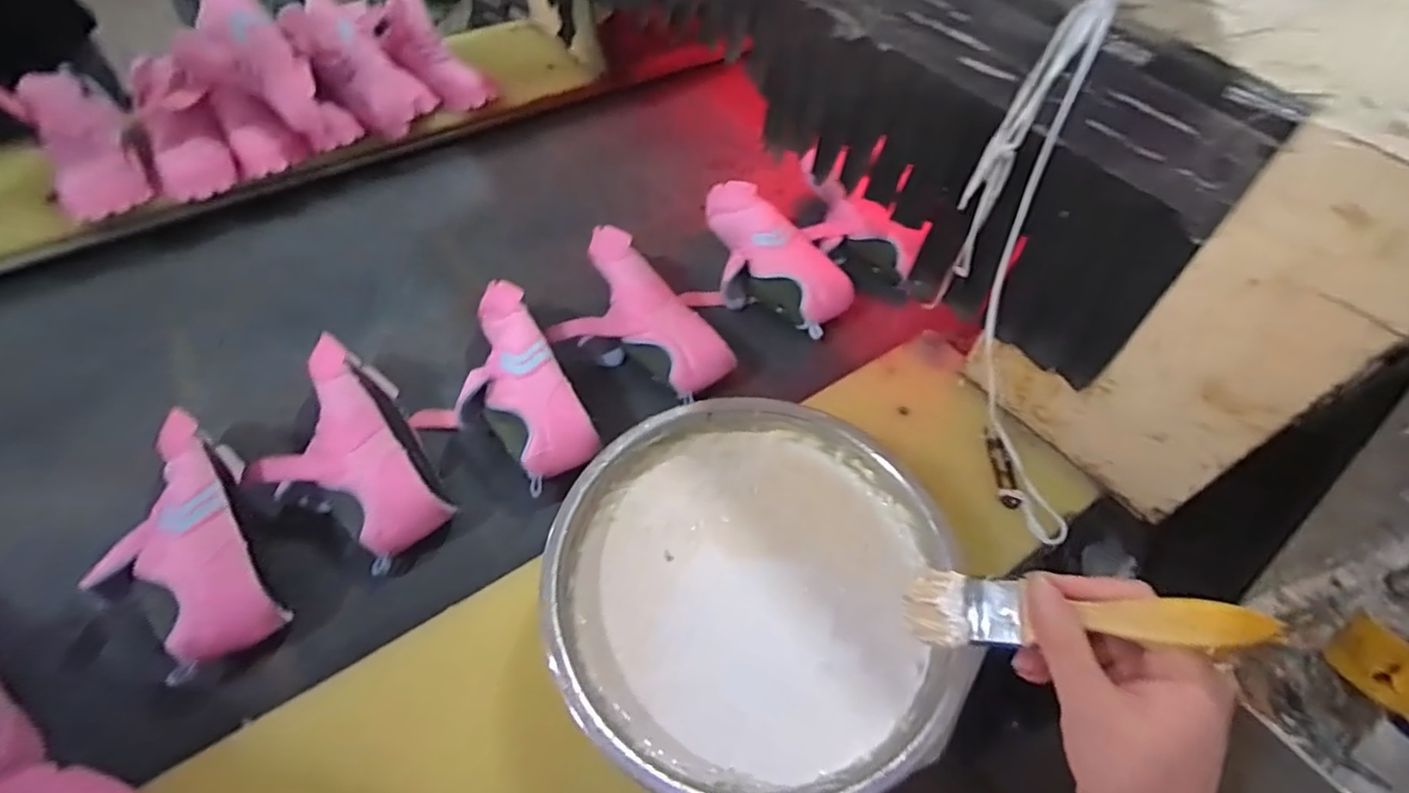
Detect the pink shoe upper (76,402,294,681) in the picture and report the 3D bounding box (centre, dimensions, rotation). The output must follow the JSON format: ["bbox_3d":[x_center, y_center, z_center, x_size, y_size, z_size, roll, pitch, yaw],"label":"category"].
[{"bbox_3d":[-0.498,0.138,0.604,0.123,0.071,0.245,-31,61,-24],"label":"pink shoe upper"}]

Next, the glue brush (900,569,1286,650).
[{"bbox_3d":[0.177,0.108,0.313,0.154,0.022,0.034,-10,43,38],"label":"glue brush"}]

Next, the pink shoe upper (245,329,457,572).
[{"bbox_3d":[-0.382,0.063,0.668,0.154,0.076,0.255,-31,61,-23],"label":"pink shoe upper"}]

